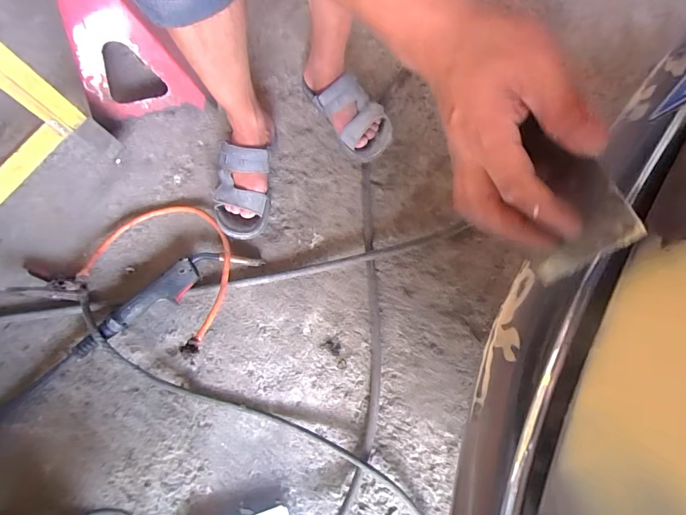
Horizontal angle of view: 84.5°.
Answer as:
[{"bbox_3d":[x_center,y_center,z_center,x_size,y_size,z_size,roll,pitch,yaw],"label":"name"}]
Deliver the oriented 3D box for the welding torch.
[{"bbox_3d":[-0.325,0.063,0.688,0.353,0.054,0.068,-29,77,-7],"label":"welding torch"}]

